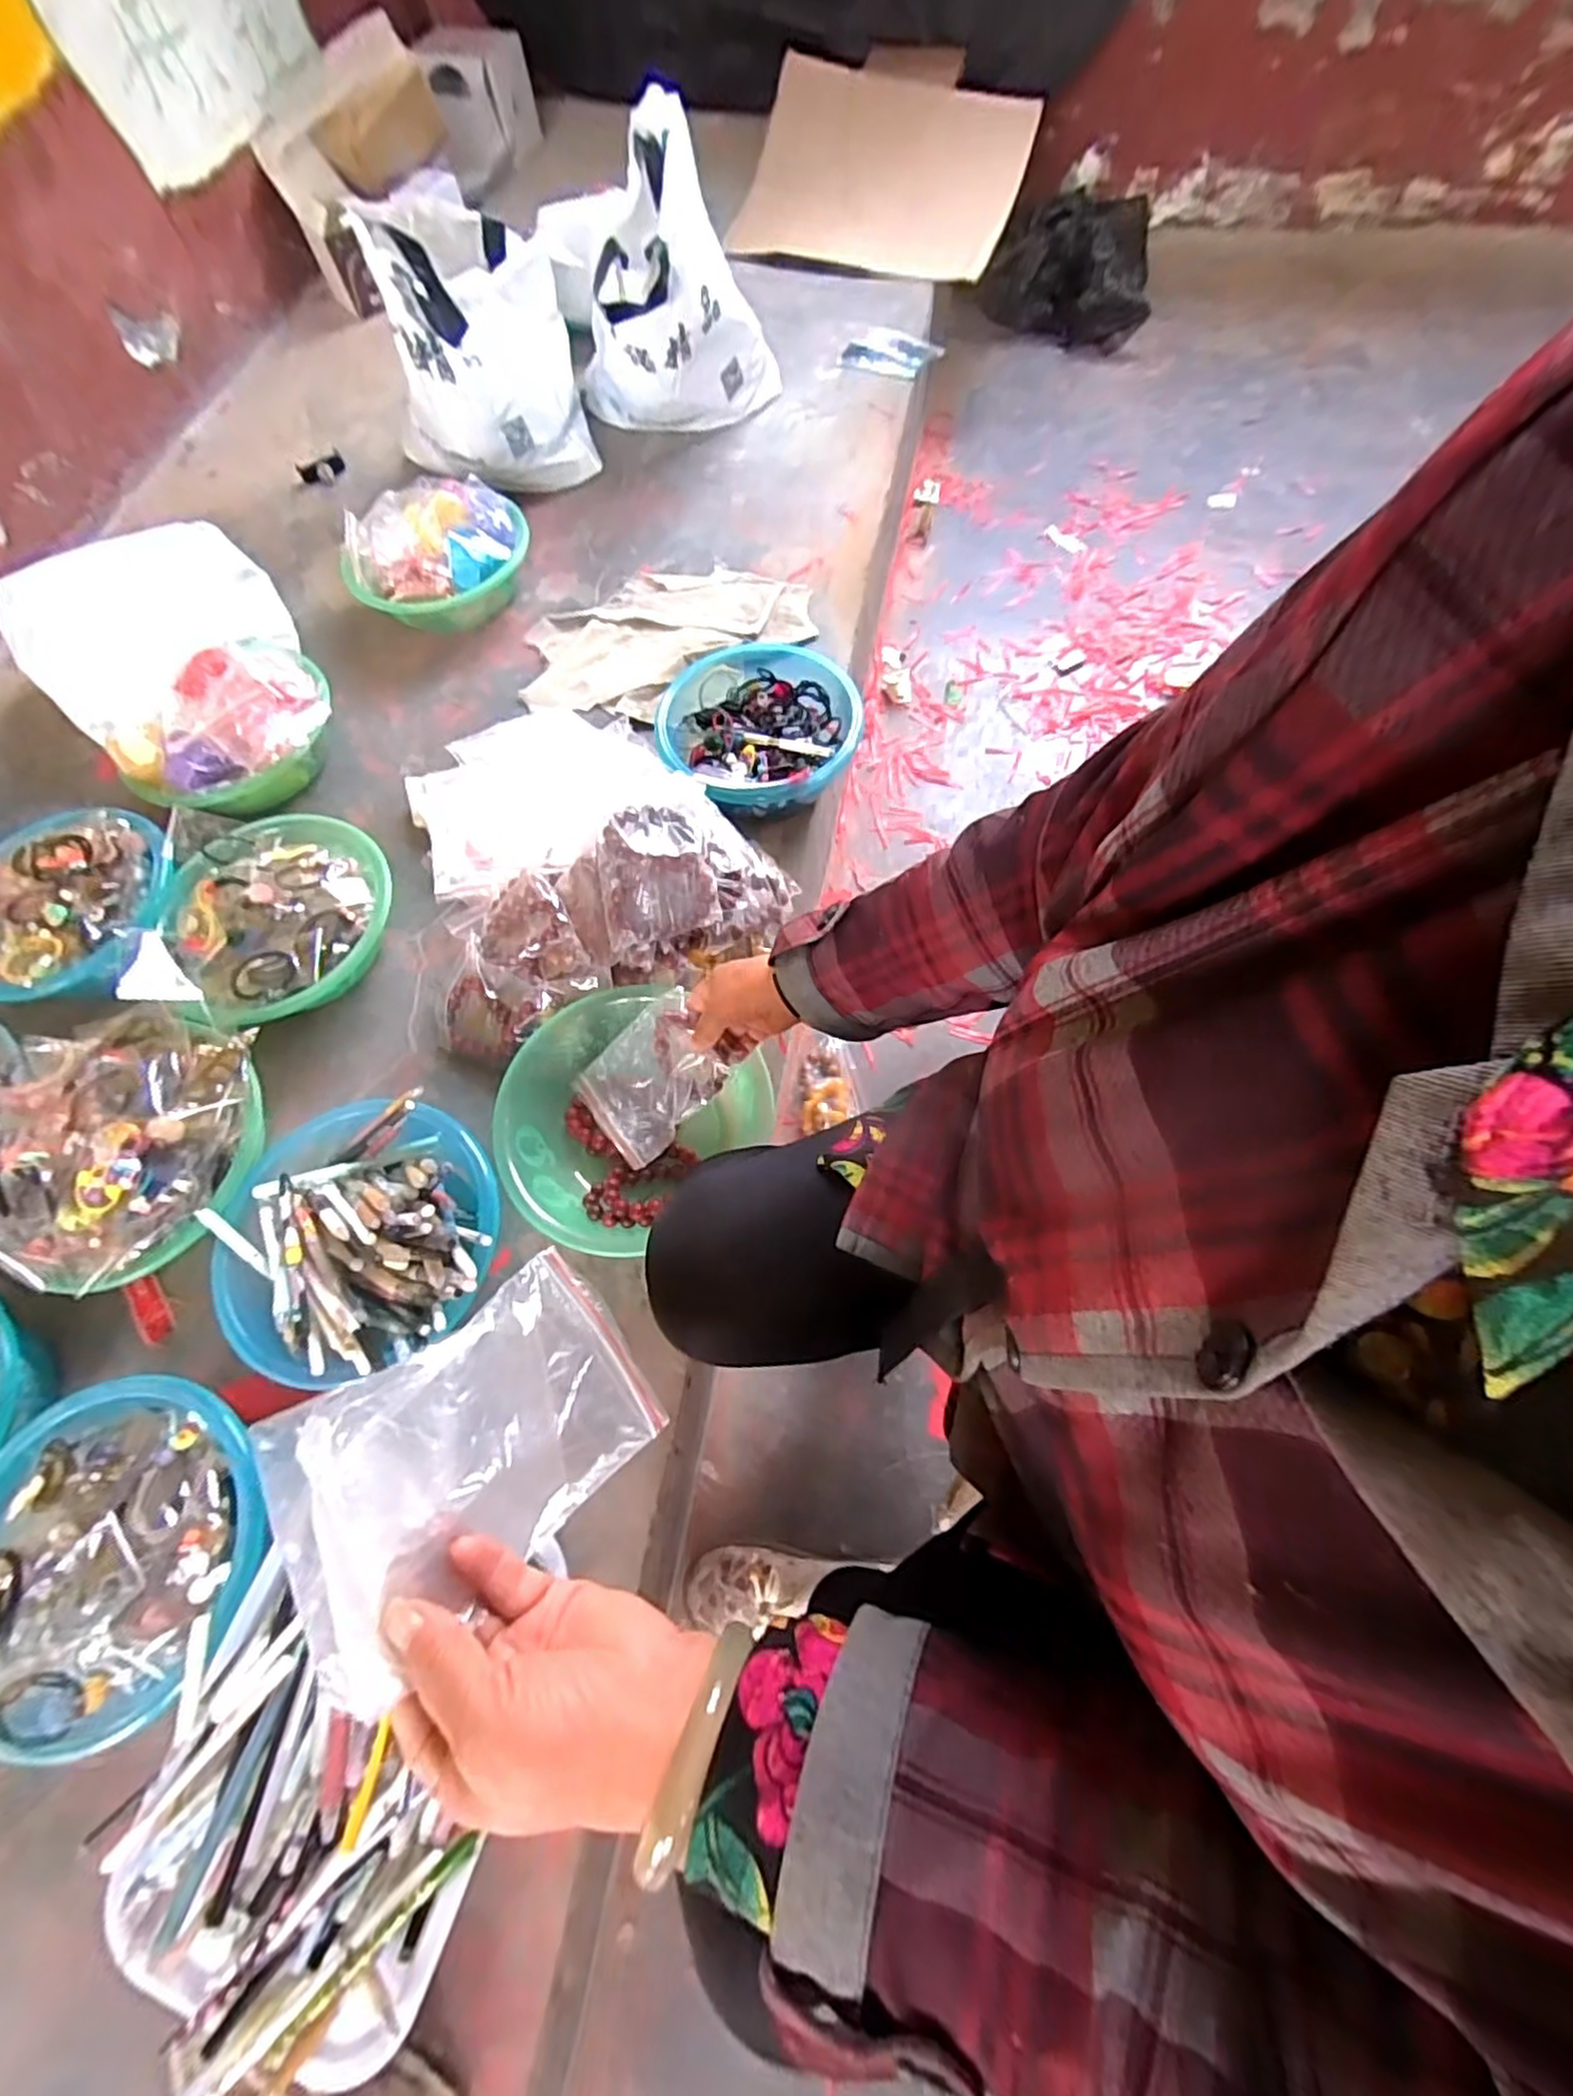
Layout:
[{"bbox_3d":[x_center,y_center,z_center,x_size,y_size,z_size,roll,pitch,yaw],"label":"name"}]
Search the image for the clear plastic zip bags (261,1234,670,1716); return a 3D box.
[{"bbox_3d":[-0.142,0.182,0.331,0.161,0.033,0.109,-26,85,-54],"label":"clear plastic zip bags"}]

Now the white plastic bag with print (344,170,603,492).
[{"bbox_3d":[-0.462,-1.042,1.034,0.277,0.252,0.358,-13,67,-3],"label":"white plastic bag with print"}]

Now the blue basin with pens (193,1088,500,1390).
[{"bbox_3d":[-0.350,0.152,0.576,0.213,0.088,0.209,-1,68,3],"label":"blue basin with pens"}]

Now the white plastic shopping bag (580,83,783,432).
[{"bbox_3d":[-0.176,-1.109,1.043,0.307,0.262,0.391,-9,67,-1],"label":"white plastic shopping bag"}]

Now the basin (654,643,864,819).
[{"bbox_3d":[-0.030,-0.368,0.813,0.237,0.078,0.258,-34,70,-11],"label":"basin"}]

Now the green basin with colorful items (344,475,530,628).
[{"bbox_3d":[-0.460,-0.653,0.942,0.240,0.113,0.199,-27,68,-9],"label":"green basin with colorful items"}]

